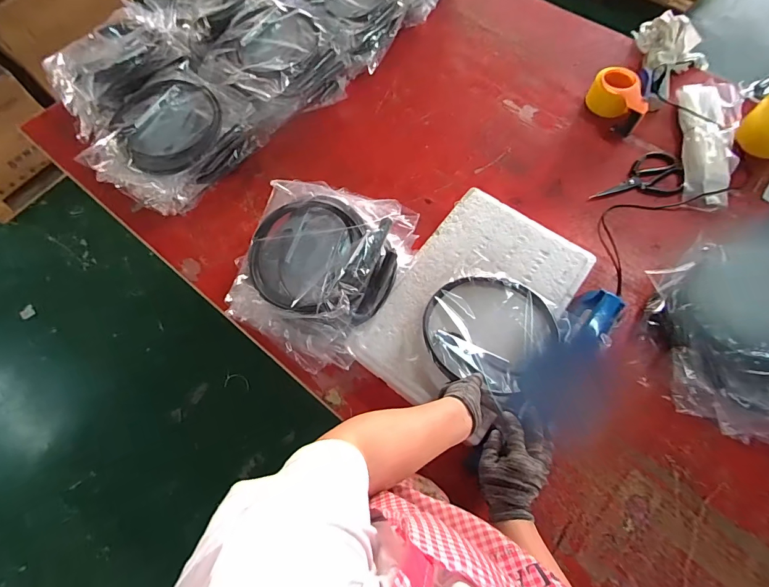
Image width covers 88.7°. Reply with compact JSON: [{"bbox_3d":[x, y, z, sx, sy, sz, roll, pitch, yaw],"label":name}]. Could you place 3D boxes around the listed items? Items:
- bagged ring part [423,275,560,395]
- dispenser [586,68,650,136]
[{"bbox_3d":[0.181,0.062,0.669,0.215,0.033,0.202,0,70,1],"label":"bagged ring part"},{"bbox_3d":[0.558,-0.464,0.943,0.108,0.077,0.164,-3,68,1],"label":"dispenser"}]

